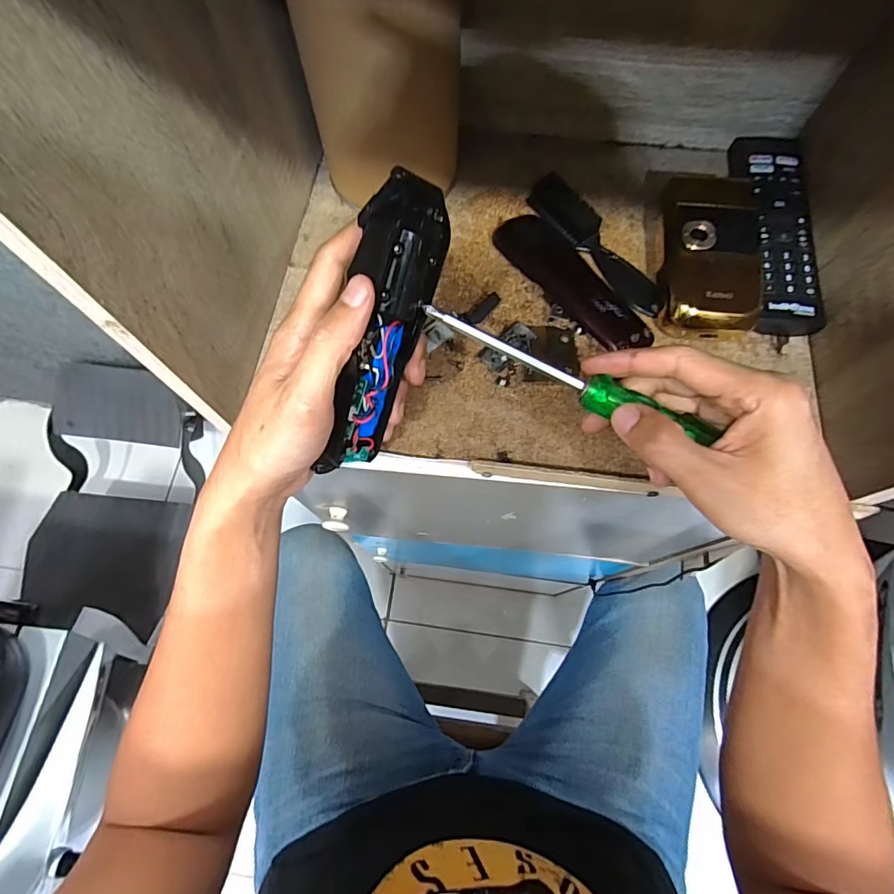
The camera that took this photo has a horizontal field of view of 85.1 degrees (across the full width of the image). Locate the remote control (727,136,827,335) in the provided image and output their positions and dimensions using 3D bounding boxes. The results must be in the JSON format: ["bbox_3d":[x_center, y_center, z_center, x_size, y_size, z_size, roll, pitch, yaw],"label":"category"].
[{"bbox_3d":[0.242,-0.164,0.359,0.042,0.023,0.174,7,71,2],"label":"remote control"}]

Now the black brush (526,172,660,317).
[{"bbox_3d":[0.114,-0.154,0.366,0.027,0.020,0.134,-33,74,-11],"label":"black brush"}]

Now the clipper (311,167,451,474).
[{"bbox_3d":[-0.042,-0.063,0.274,0.035,0.046,0.162,33,114,34],"label":"clipper"}]

